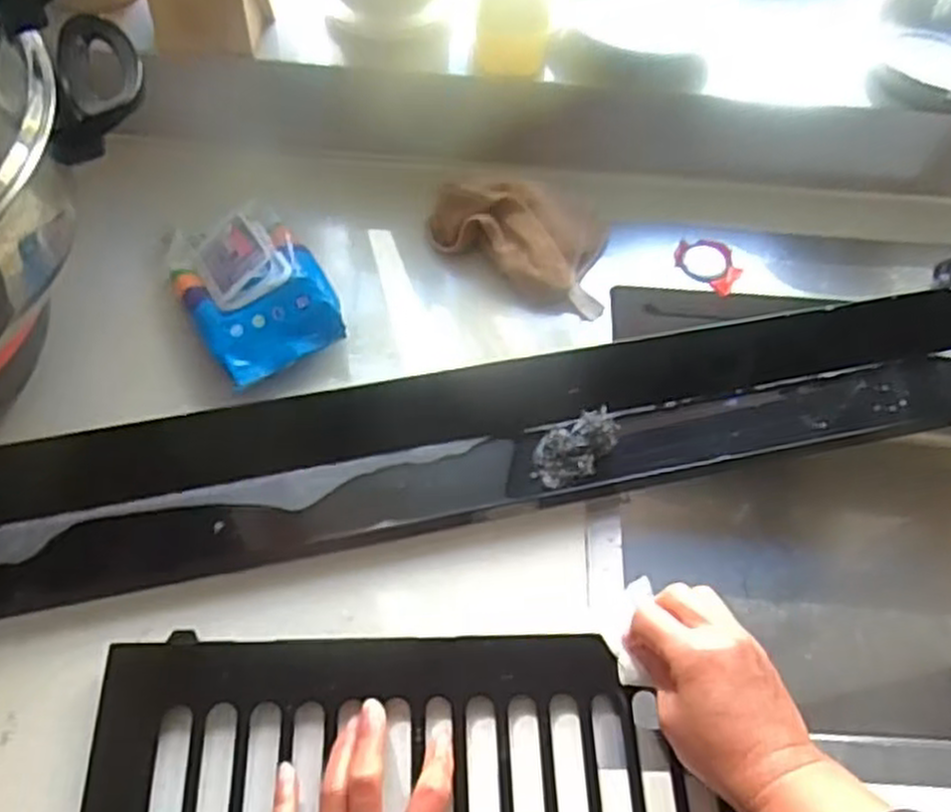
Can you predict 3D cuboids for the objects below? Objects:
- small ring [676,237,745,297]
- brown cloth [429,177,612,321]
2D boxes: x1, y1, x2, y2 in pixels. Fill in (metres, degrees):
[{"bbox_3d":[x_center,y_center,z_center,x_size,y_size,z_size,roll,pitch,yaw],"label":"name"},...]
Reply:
[{"bbox_3d":[0.203,-0.125,0.685,0.059,0.008,0.053,38,64,18],"label":"small ring"},{"bbox_3d":[0.035,-0.136,0.653,0.148,0.043,0.106,5,59,0],"label":"brown cloth"}]

